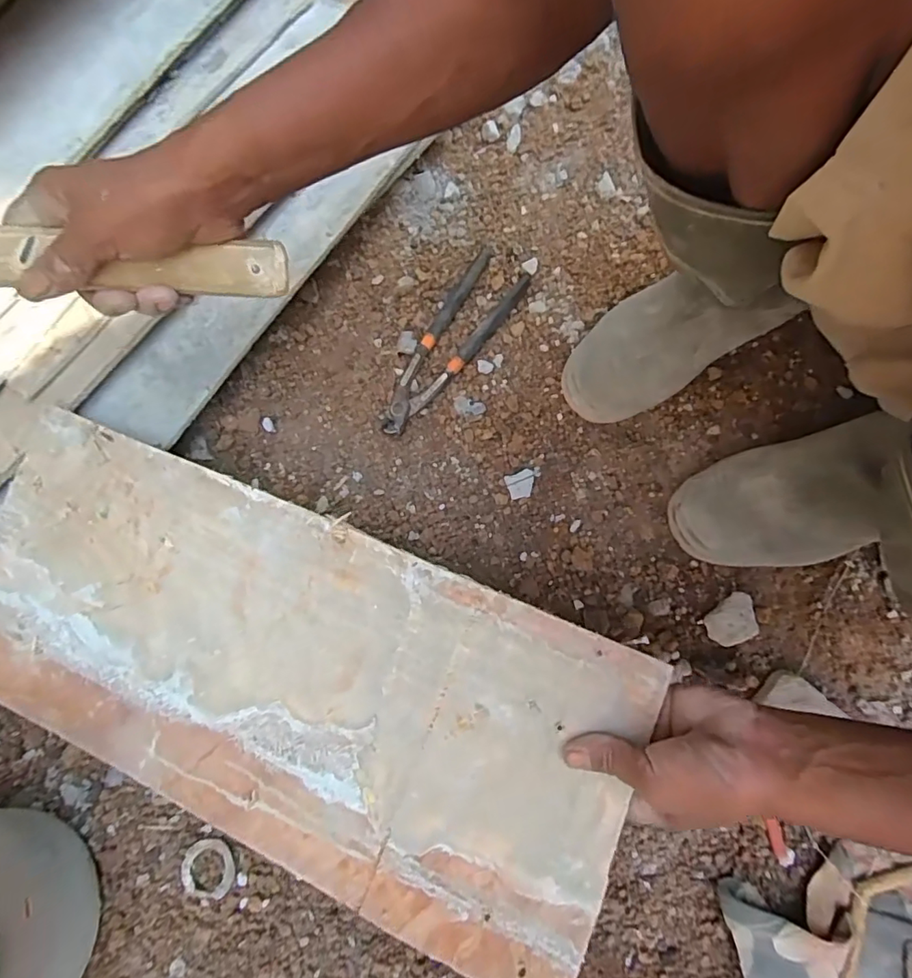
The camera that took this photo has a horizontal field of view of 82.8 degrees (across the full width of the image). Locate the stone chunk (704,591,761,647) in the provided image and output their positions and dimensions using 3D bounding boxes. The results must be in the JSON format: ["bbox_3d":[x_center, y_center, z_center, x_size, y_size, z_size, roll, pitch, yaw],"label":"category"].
[{"bbox_3d":[0.248,0.119,0.472,0.040,0.026,0.043,-7,77,-2],"label":"stone chunk"}]

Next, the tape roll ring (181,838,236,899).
[{"bbox_3d":[-0.209,0.320,0.435,0.047,0.006,0.044,0,77,0],"label":"tape roll ring"}]

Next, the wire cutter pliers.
[{"bbox_3d":[-0.010,-0.155,0.540,0.064,0.022,0.221,37,80,7],"label":"wire cutter pliers"}]

